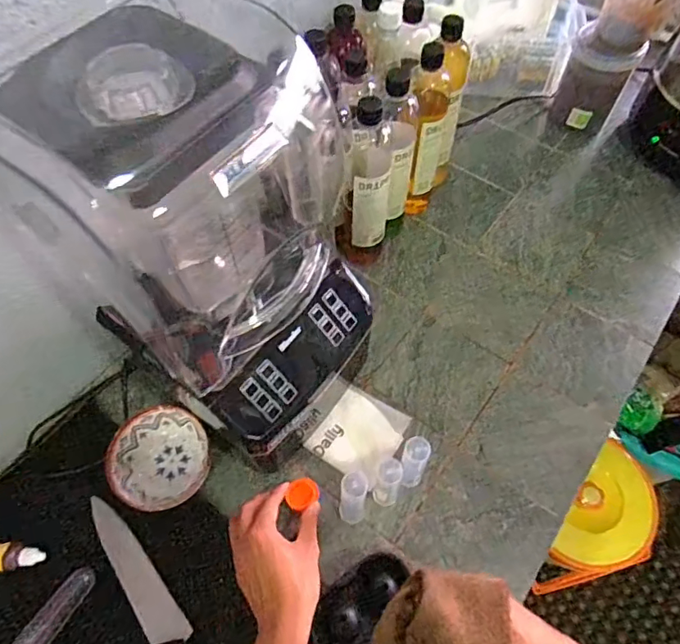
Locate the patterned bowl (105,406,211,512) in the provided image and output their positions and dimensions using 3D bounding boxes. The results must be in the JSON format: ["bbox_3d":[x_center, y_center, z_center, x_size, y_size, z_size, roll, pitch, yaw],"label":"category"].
[{"bbox_3d":[-0.225,0.174,0.631,0.117,0.052,0.118,0,59,1],"label":"patterned bowl"}]

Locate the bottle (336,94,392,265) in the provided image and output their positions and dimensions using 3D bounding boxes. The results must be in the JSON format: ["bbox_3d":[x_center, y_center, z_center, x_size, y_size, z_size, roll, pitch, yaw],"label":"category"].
[{"bbox_3d":[0.034,-0.187,0.727,0.074,0.265,0.079,1,59,1],"label":"bottle"}]

